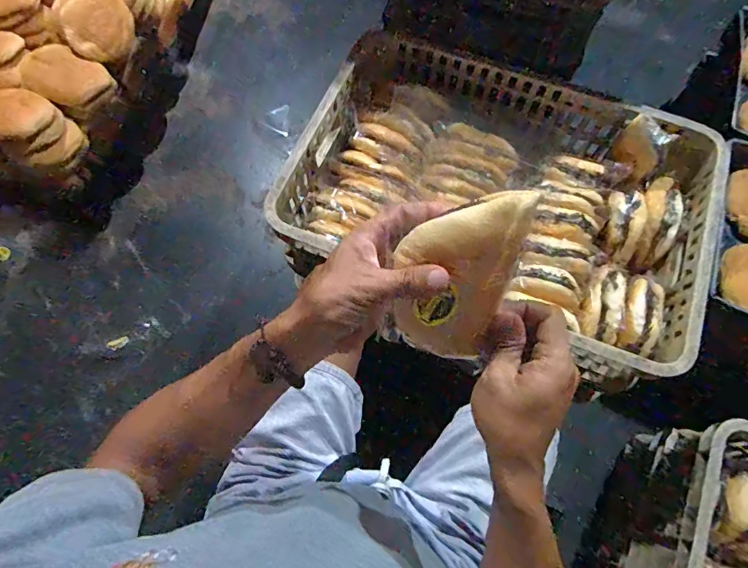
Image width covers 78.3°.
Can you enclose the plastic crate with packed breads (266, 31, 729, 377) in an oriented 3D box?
[{"bbox_3d":[0.196,-0.152,0.725,0.599,0.129,0.426,21,70,8],"label":"plastic crate with packed breads"}]

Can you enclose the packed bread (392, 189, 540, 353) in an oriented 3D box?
[{"bbox_3d":[0.058,-0.012,0.335,0.075,0.032,0.128,18,113,8],"label":"packed bread"}]

